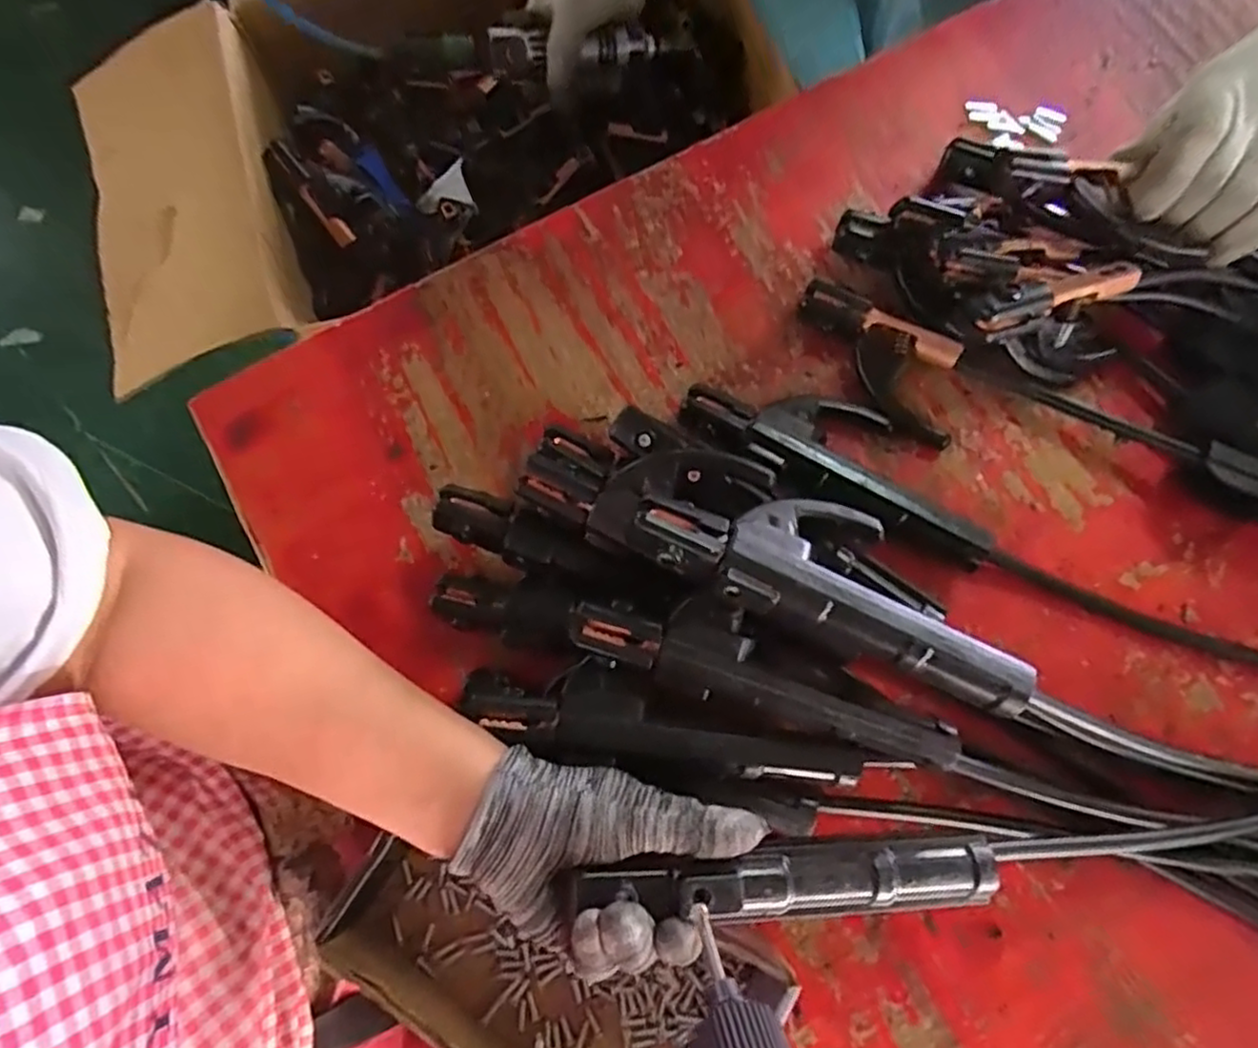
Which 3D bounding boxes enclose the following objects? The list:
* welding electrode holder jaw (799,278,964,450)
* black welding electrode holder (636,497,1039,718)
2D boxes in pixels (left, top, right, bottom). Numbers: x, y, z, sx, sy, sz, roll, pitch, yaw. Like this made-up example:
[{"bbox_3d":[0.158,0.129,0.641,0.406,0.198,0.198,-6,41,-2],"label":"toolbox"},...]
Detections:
[{"bbox_3d":[0.170,-0.111,0.442,0.052,0.023,0.130,-42,92,-9],"label":"welding electrode holder jaw"},{"bbox_3d":[0.102,0.021,0.324,0.188,0.038,0.069,21,76,4],"label":"black welding electrode holder"}]

